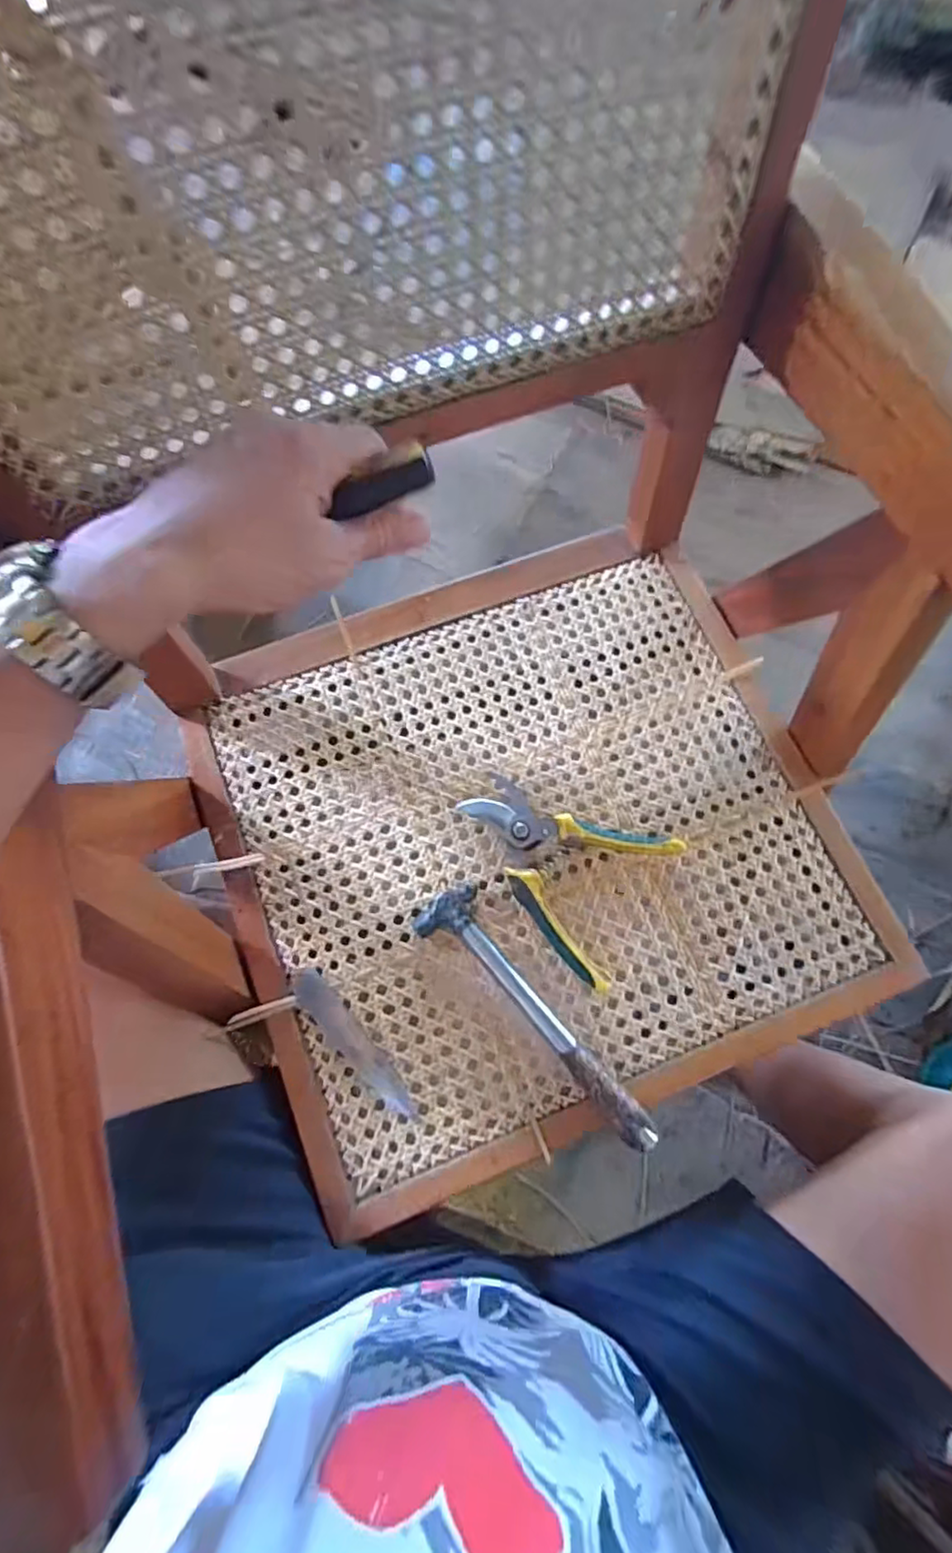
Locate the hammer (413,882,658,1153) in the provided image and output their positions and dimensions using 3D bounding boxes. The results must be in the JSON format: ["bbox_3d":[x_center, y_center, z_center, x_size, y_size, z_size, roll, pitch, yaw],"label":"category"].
[{"bbox_3d":[0.049,0.181,0.480,0.051,0.022,0.238,-43,77,-13],"label":"hammer"}]

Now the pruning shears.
[{"bbox_3d":[0.066,0.066,0.516,0.173,0.019,0.135,34,75,10],"label":"pruning shears"}]

